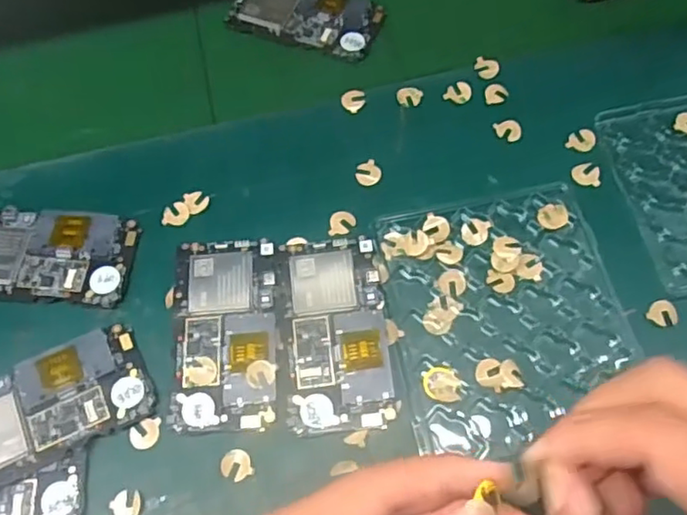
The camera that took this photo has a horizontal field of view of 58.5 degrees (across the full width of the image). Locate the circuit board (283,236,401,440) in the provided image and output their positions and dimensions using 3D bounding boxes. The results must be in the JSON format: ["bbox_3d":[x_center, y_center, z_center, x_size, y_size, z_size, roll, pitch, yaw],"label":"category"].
[{"bbox_3d":[-0.004,0.047,0.391,0.061,0.006,0.123,-6,65,1],"label":"circuit board"}]

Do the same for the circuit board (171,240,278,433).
[{"bbox_3d":[-0.076,0.047,0.394,0.066,0.005,0.125,-5,65,1],"label":"circuit board"}]

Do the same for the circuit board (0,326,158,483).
[{"bbox_3d":[-0.184,0.091,0.376,0.126,0.009,0.064,-25,66,-8],"label":"circuit board"}]

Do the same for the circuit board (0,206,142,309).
[{"bbox_3d":[-0.208,-0.003,0.425,0.127,0.004,0.068,4,65,6],"label":"circuit board"}]

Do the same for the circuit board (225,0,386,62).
[{"bbox_3d":[-0.032,-0.209,0.522,0.128,0.004,0.064,19,67,12],"label":"circuit board"}]

